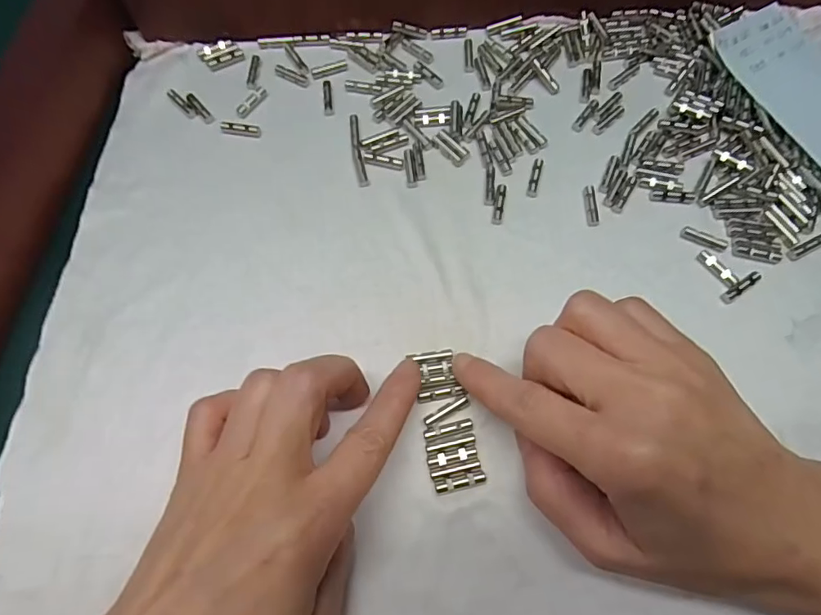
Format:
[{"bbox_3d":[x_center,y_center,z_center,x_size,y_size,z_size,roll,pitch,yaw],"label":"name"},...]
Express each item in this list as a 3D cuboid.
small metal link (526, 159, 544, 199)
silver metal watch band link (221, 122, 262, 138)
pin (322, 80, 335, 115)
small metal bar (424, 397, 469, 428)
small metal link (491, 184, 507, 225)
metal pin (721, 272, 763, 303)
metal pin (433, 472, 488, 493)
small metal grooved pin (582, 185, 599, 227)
[{"bbox_3d":[0.061,-0.064,0.247,0.005,0.004,0.021,14,71,5],"label":"small metal link"},{"bbox_3d":[-0.088,-0.092,0.259,0.021,0.004,0.005,11,71,4],"label":"silver metal watch band link"},{"bbox_3d":[-0.044,-0.112,0.266,0.005,0.004,0.022,-7,70,-2],"label":"pin"},{"bbox_3d":[0.015,0.042,0.204,0.020,0.004,0.004,-27,72,-9],"label":"small metal bar"},{"bbox_3d":[0.043,-0.050,0.242,0.005,0.004,0.020,10,70,4],"label":"small metal link"},{"bbox_3d":[0.148,-0.009,0.224,0.021,0.004,0.005,-34,73,-11],"label":"metal pin"},{"bbox_3d":[0.019,0.068,0.194,0.020,0.004,0.004,-10,70,-3],"label":"metal pin"},{"bbox_3d":[0.087,-0.050,0.241,0.006,0.004,0.021,-3,70,-1],"label":"small metal grooved pin"}]

